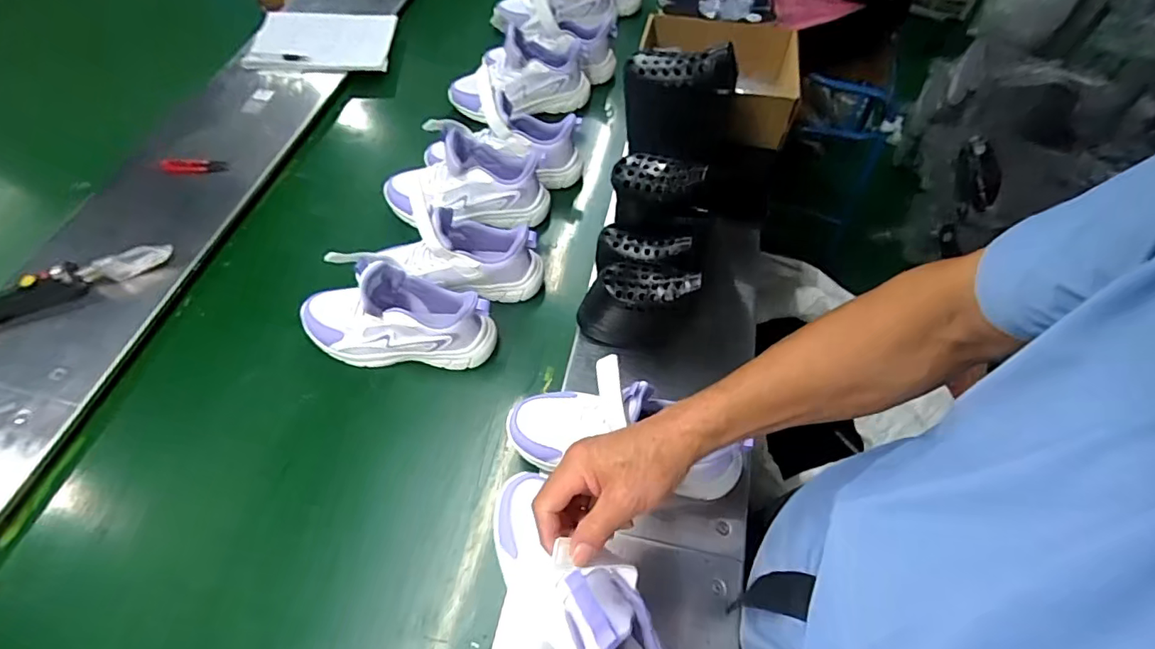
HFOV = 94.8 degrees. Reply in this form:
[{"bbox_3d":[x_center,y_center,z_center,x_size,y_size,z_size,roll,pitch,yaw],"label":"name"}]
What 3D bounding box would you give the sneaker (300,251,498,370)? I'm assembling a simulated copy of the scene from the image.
[{"bbox_3d":[-0.237,-0.019,0.682,0.261,0.144,0.101,1,56,1],"label":"sneaker"}]

